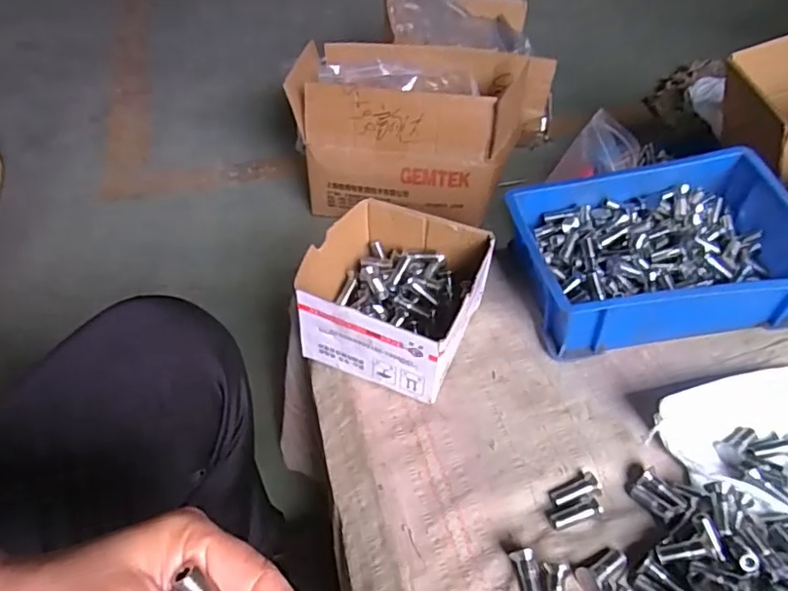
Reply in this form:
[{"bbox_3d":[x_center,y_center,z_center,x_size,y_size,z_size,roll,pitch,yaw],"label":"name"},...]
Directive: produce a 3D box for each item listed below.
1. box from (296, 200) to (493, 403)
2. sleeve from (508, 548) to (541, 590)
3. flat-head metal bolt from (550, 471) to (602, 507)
[{"bbox_3d":[0.002,-0.002,0.522,0.142,0.077,0.146,18,48,17],"label":"box"},{"bbox_3d":[0.089,0.188,0.389,0.014,0.017,0.035,-9,45,-8],"label":"sleeve"},{"bbox_3d":[0.135,0.146,0.437,0.037,0.010,0.017,-12,46,-12],"label":"flat-head metal bolt"}]

